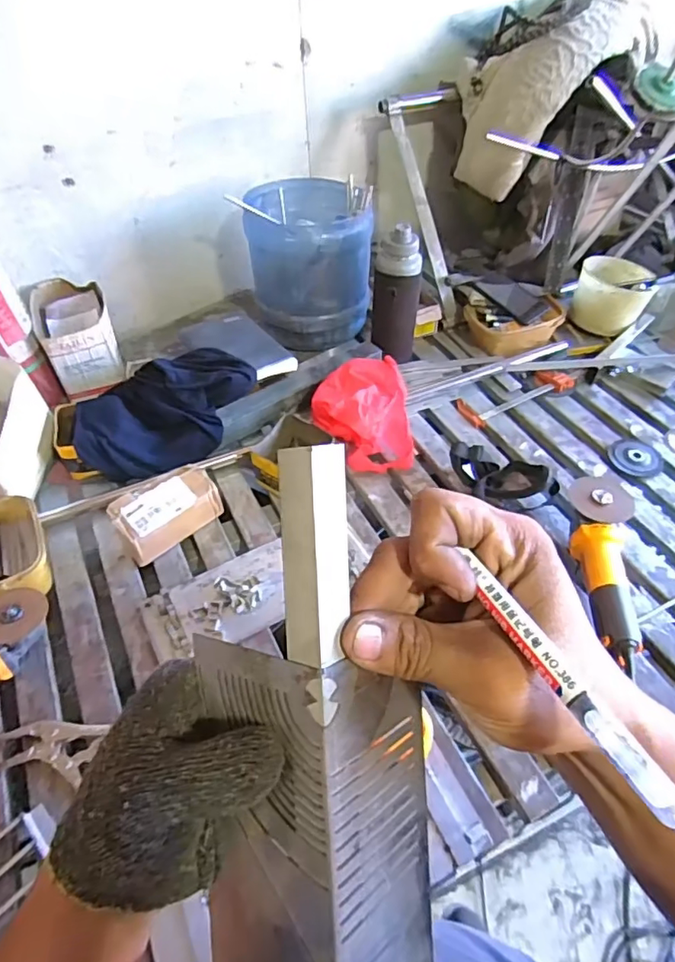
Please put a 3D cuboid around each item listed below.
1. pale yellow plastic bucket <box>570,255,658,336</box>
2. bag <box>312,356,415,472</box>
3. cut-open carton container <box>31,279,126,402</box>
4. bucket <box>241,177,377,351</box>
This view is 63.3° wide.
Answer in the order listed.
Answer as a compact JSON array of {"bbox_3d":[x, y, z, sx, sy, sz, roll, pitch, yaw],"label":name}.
[{"bbox_3d":[0.623,-0.418,1.253,0.154,0.144,0.141,-1,49,1],"label":"pale yellow plastic bucket"},{"bbox_3d":[0.048,-0.128,1.058,0.177,0.117,0.188,-6,49,-3],"label":"bag"},{"bbox_3d":[-0.562,-0.316,1.197,0.147,0.146,0.219,-20,51,-15],"label":"cut-open carton container"},{"bbox_3d":[-0.062,-0.487,1.242,0.251,0.287,0.249,-1,49,1],"label":"bucket"}]

